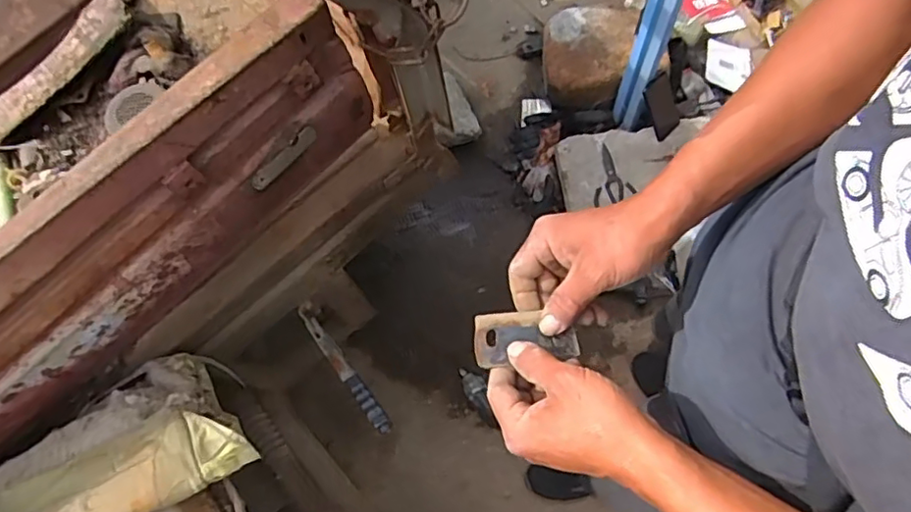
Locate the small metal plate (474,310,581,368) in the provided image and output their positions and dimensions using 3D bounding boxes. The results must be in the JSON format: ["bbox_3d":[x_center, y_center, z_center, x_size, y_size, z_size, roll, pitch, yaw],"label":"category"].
[{"bbox_3d":[0.056,0.063,0.484,0.081,0.010,0.040,-5,69,-5],"label":"small metal plate"}]

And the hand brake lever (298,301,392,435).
[{"bbox_3d":[-0.170,0.161,0.904,0.023,0.032,0.288,-36,46,-13],"label":"hand brake lever"}]

